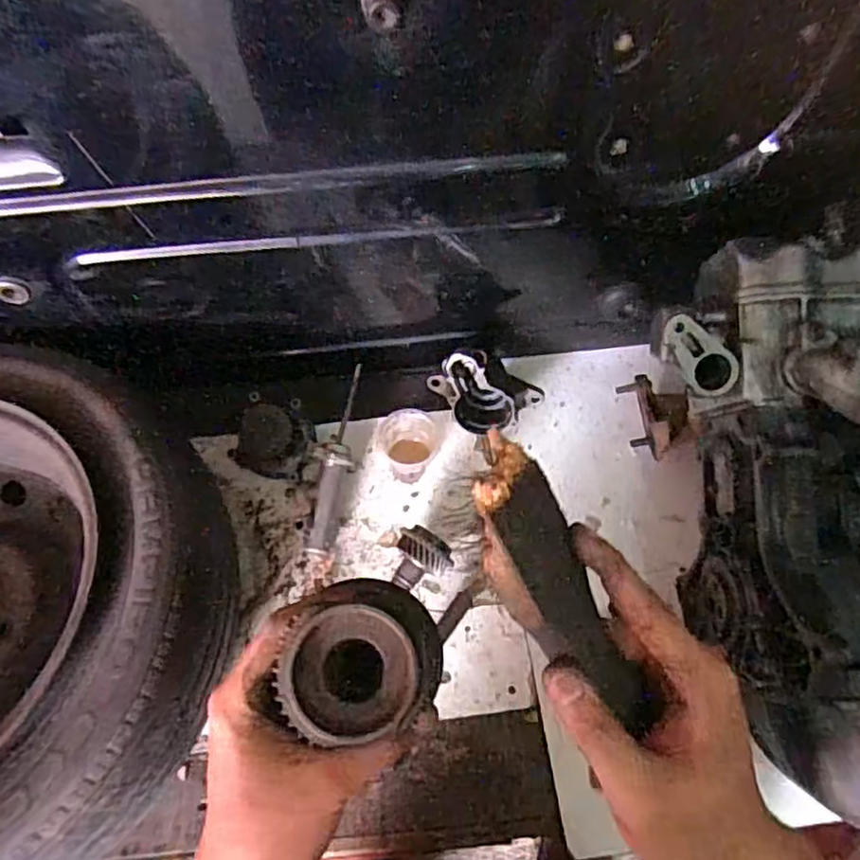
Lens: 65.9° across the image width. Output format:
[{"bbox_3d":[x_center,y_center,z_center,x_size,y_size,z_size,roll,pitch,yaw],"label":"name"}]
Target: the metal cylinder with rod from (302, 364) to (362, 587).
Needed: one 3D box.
[{"bbox_3d":[-0.111,0.045,0.790,0.039,0.061,0.267,7,60,4],"label":"metal cylinder with rod"}]

